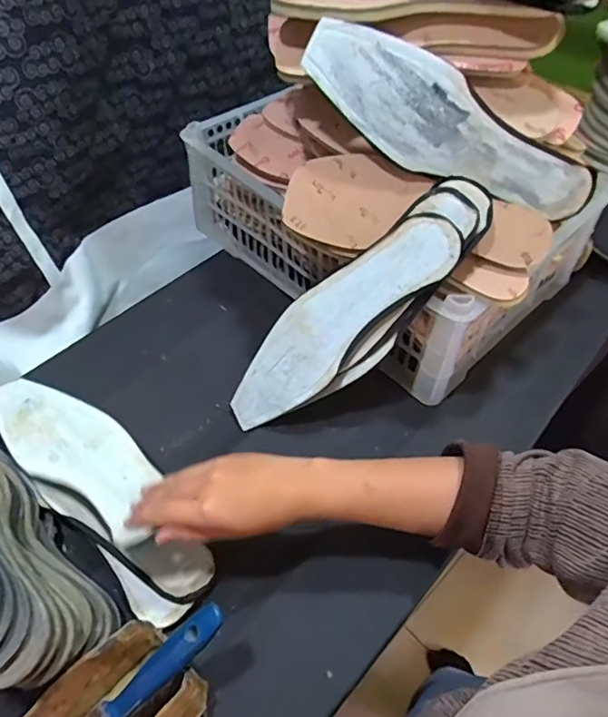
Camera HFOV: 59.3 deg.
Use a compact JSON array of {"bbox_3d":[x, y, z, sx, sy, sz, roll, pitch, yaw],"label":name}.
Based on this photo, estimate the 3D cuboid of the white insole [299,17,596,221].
[{"bbox_3d":[0.126,-0.198,0.470,0.274,0.082,0.017,31,23,-10],"label":"white insole"}]

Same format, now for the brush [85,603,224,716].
[{"bbox_3d":[-0.120,0.237,0.369,0.180,0.014,0.030,-47,60,4],"label":"brush"}]

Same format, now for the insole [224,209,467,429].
[{"bbox_3d":[0.025,-0.031,0.521,0.011,0.285,0.083,5,48,-57],"label":"insole"}]

